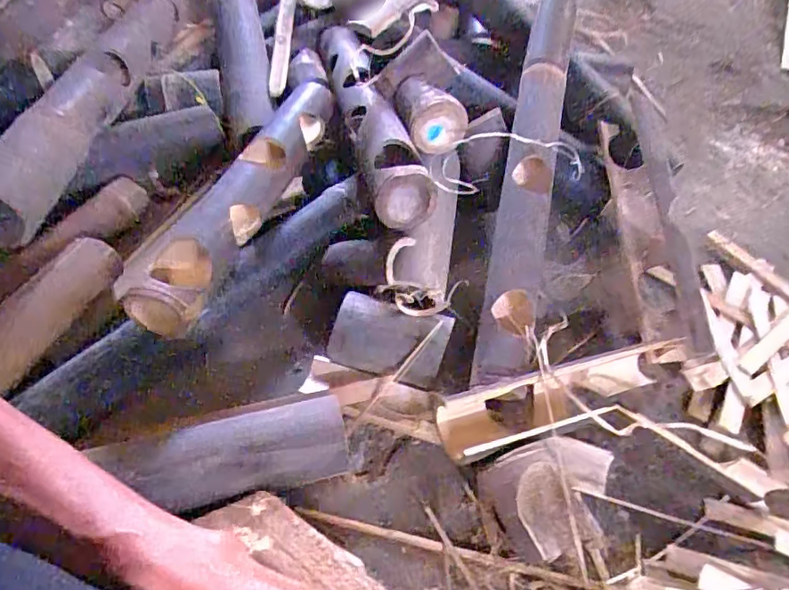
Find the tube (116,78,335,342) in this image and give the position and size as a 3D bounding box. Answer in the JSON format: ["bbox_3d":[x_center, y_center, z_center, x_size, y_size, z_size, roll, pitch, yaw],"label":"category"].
[{"bbox_3d":[-0.204,-0.130,0.720,0.085,0.066,0.431,19,56,9],"label":"tube"}]

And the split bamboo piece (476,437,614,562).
[{"bbox_3d":[0.173,0.194,0.557,0.145,0.054,0.107,-19,58,-17],"label":"split bamboo piece"}]

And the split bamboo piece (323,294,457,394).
[{"bbox_3d":[-0.004,0.051,0.644,0.128,0.045,0.085,16,90,13],"label":"split bamboo piece"}]

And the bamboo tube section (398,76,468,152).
[{"bbox_3d":[0.048,-0.239,0.755,0.096,0.075,0.084,5,55,-1],"label":"bamboo tube section"}]

